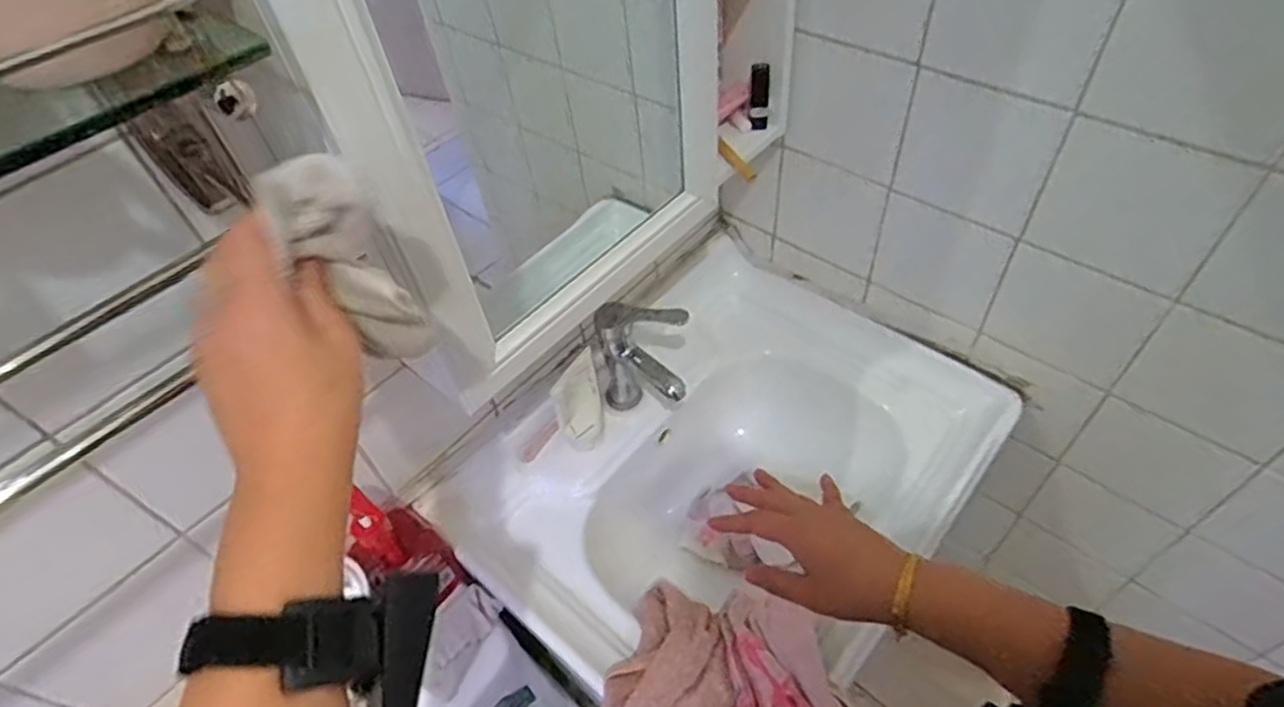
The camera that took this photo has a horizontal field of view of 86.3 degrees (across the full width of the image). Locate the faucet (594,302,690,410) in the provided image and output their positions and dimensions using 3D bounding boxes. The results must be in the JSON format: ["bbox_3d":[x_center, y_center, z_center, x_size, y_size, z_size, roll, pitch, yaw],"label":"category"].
[{"bbox_3d":[0.007,0.017,0.863,0.136,0.180,0.074,28,58,24],"label":"faucet"}]

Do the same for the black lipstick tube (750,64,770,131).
[{"bbox_3d":[0.139,-0.304,0.805,0.023,0.076,0.022,4,51,6],"label":"black lipstick tube"}]

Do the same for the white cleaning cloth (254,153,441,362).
[{"bbox_3d":[-0.148,-0.041,0.360,0.031,0.127,0.044,17,52,34],"label":"white cleaning cloth"}]

